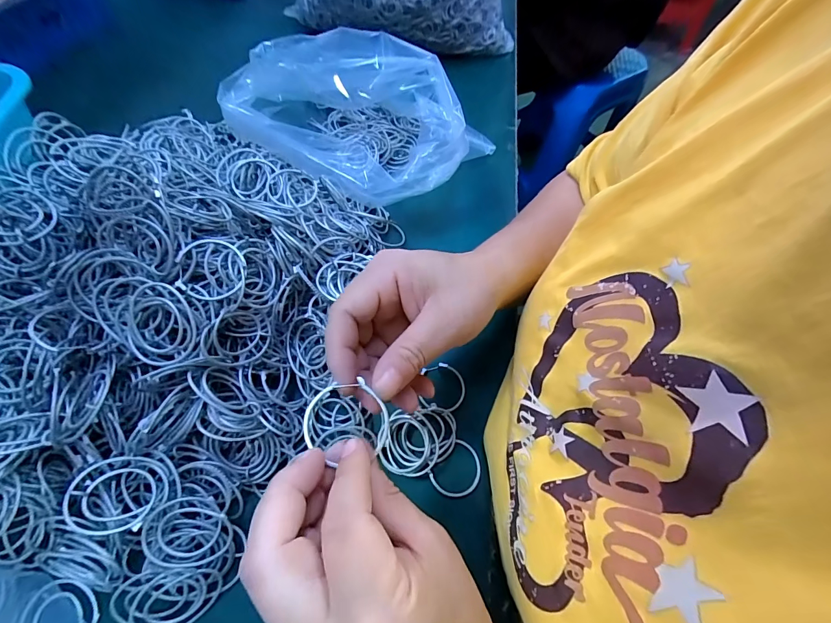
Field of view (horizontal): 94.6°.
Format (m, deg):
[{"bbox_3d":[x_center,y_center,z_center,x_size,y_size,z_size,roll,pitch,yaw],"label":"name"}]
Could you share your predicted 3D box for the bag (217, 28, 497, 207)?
[{"bbox_3d":[-0.066,-0.191,0.373,0.231,0.101,0.094,11,61,1],"label":"bag"}]

